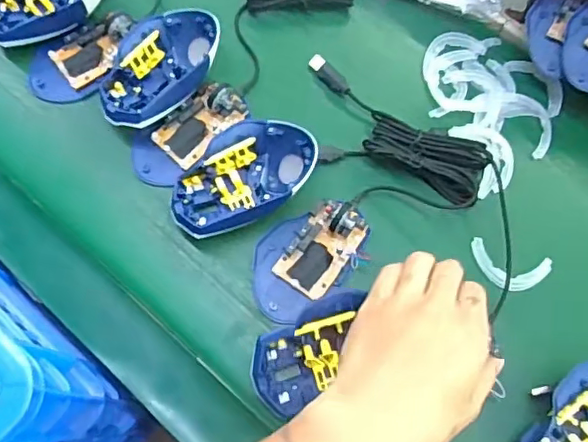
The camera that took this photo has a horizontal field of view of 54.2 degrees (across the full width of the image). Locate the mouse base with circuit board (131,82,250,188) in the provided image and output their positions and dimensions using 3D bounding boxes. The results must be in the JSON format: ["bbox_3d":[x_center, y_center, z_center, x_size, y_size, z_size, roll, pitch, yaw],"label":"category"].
[{"bbox_3d":[-0.085,-0.074,0.485,0.110,0.029,0.064,-36,76,-11],"label":"mouse base with circuit board"}]

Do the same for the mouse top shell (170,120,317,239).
[{"bbox_3d":[-0.041,-0.033,0.465,0.121,0.040,0.078,-27,74,-10],"label":"mouse top shell"}]

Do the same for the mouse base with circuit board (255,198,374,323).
[{"bbox_3d":[0.011,0.024,0.452,0.105,0.030,0.067,-38,77,-12],"label":"mouse base with circuit board"}]

